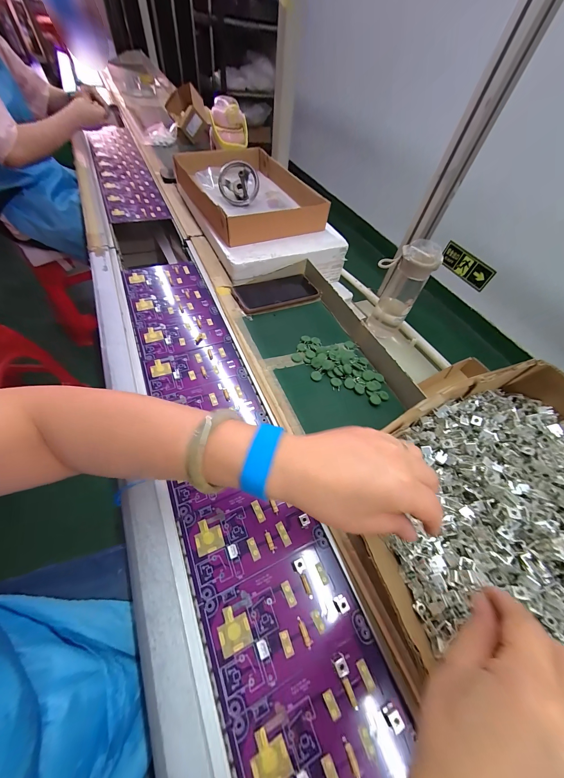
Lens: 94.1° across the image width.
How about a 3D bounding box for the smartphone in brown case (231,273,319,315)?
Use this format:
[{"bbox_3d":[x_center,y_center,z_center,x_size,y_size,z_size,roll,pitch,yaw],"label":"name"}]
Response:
[{"bbox_3d":[-0.012,-0.195,0.520,0.169,0.018,0.093,-22,62,-19],"label":"smartphone in brown case"}]

